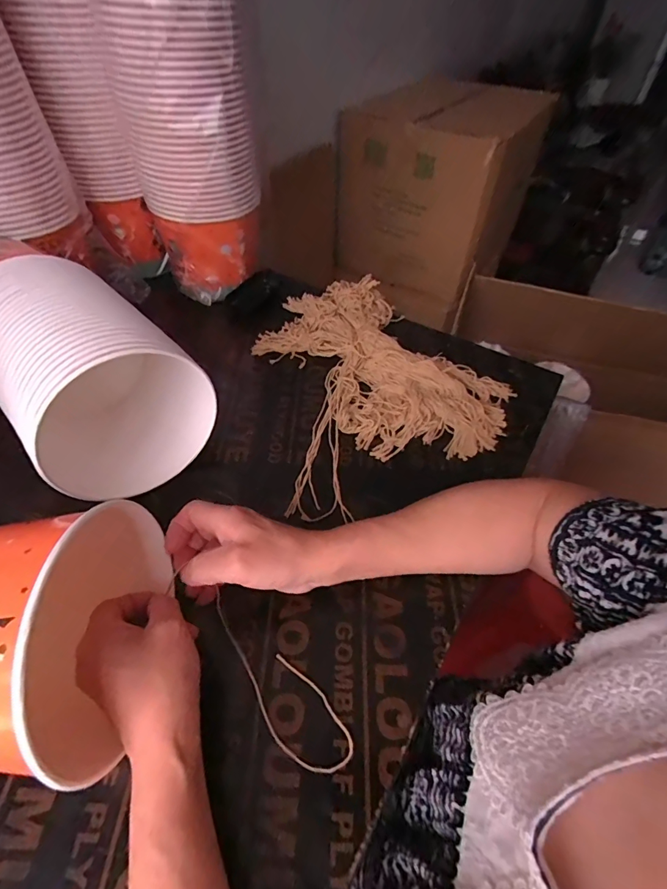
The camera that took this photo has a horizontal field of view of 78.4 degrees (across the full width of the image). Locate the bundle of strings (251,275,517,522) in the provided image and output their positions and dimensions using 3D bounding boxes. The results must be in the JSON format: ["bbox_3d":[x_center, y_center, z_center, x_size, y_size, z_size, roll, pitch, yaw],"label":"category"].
[{"bbox_3d":[0.024,-0.105,0.549,0.314,0.034,0.373,-22,54,-20],"label":"bundle of strings"}]

